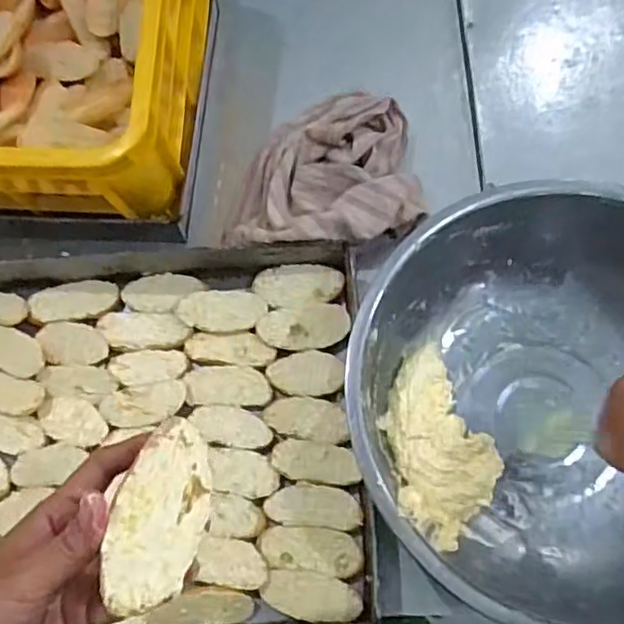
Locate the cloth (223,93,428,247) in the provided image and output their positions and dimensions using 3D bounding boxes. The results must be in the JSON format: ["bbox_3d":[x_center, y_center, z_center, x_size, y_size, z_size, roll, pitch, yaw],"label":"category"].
[{"bbox_3d":[0.007,-0.158,0.695,0.233,0.070,0.202,-16,68,-6],"label":"cloth"}]

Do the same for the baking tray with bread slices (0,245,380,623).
[{"bbox_3d":[-0.252,0.125,0.600,0.604,0.067,0.363,-3,67,0],"label":"baking tray with bread slices"}]

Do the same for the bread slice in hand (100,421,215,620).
[{"bbox_3d":[-0.069,0.093,0.288,0.044,0.004,0.087,32,49,-21],"label":"bread slice in hand"}]

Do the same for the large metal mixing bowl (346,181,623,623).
[{"bbox_3d":[0.214,0.078,0.542,0.355,0.135,0.345,-21,69,-7],"label":"large metal mixing bowl"}]

